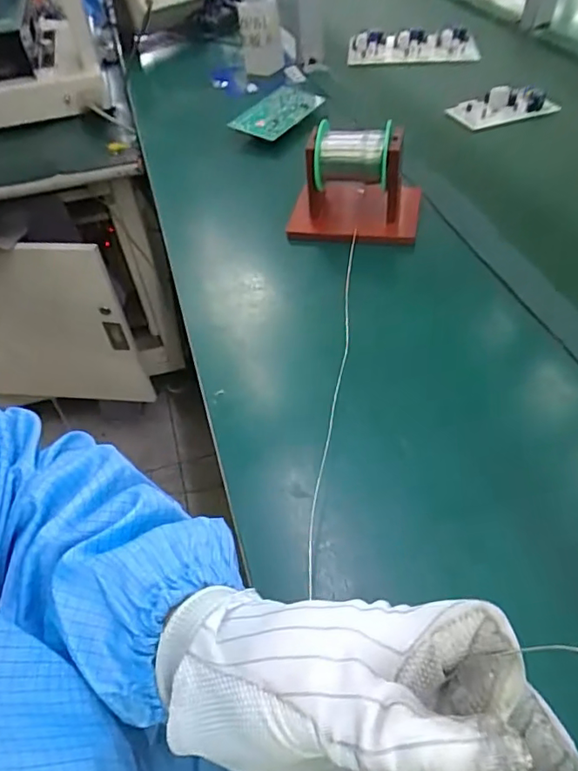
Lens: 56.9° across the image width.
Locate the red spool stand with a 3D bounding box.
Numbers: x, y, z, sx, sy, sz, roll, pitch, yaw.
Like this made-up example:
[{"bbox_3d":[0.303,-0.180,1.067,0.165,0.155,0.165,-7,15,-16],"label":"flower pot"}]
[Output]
[{"bbox_3d":[0.071,-0.215,0.571,0.136,0.098,0.093,11,49,16],"label":"red spool stand"}]

